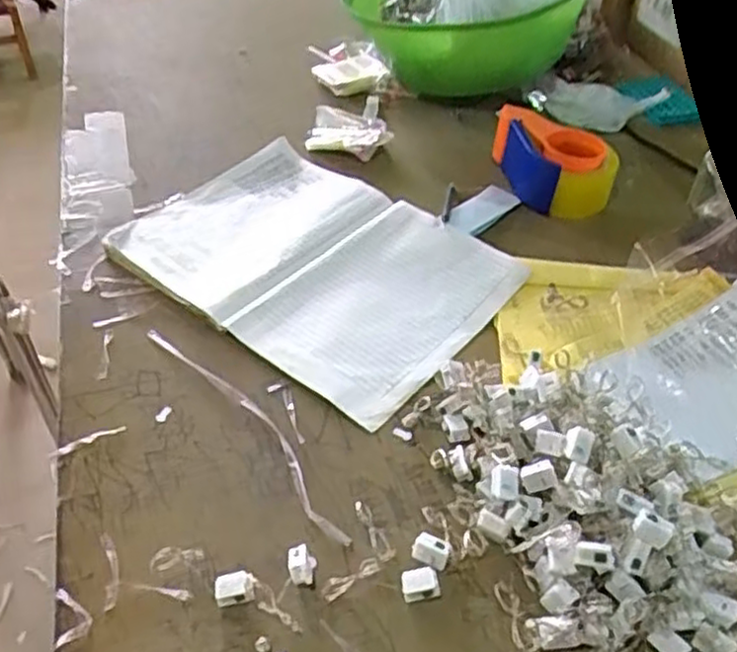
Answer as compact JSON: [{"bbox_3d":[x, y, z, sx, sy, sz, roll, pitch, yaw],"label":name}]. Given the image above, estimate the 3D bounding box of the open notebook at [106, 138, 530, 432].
[{"bbox_3d":[-0.060,-0.073,0.837,0.390,0.020,0.287,28,49,25],"label":"open notebook"}]

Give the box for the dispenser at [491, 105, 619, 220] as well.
[{"bbox_3d":[0.241,-0.216,0.964,0.119,0.074,0.154,-8,44,-11],"label":"dispenser"}]

